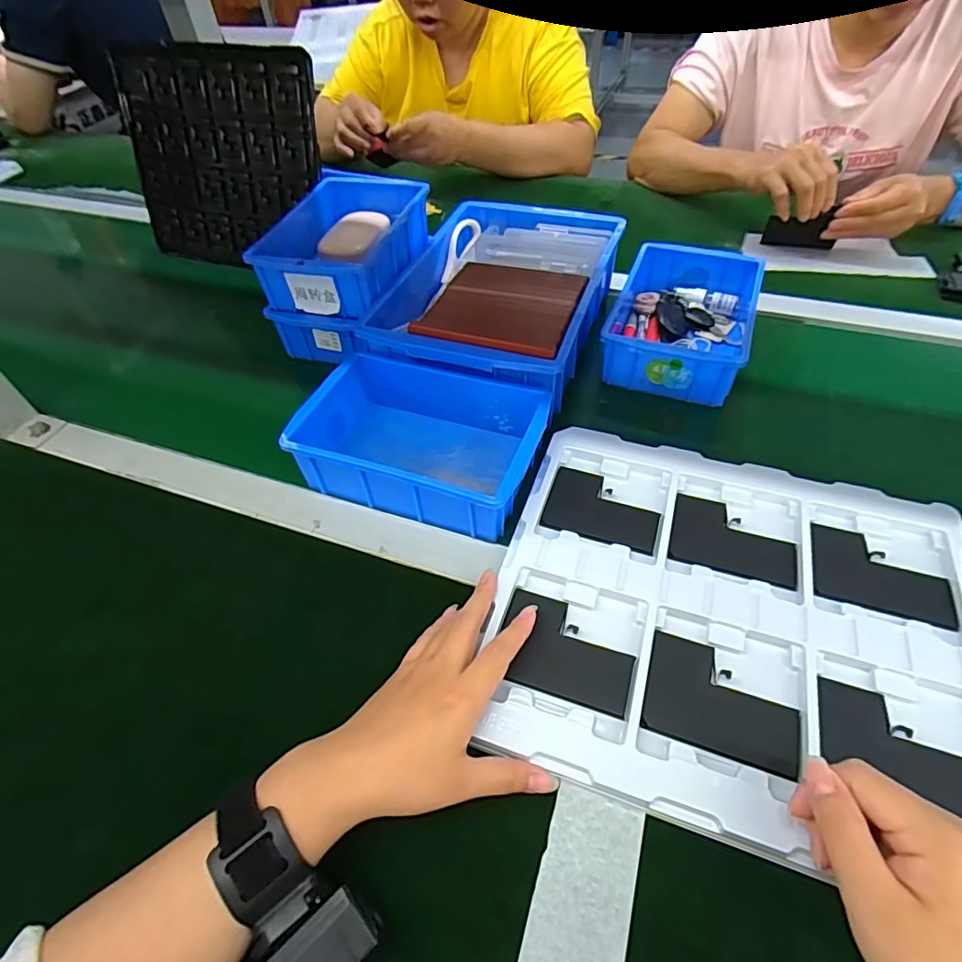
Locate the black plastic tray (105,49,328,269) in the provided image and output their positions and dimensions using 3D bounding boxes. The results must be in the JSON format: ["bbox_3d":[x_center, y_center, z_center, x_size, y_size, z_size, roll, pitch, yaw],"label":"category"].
[{"bbox_3d":[-0.350,-0.420,0.707,0.308,0.243,0.018,16,28,17],"label":"black plastic tray"}]

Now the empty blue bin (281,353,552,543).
[{"bbox_3d":[-0.048,-0.038,0.469,0.195,0.058,0.135,14,52,15],"label":"empty blue bin"}]

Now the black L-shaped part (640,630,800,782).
[{"bbox_3d":[0.152,0.138,0.339,0.090,0.004,0.066,14,52,15],"label":"black L-shaped part"}]

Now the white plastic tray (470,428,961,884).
[{"bbox_3d":[0.176,0.091,0.377,0.316,0.012,0.280,14,52,15],"label":"white plastic tray"}]

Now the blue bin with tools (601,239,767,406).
[{"bbox_3d":[0.214,-0.174,0.573,0.127,0.057,0.194,17,53,17],"label":"blue bin with tools"}]

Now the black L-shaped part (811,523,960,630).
[{"bbox_3d":[0.286,0.065,0.384,0.089,0.008,0.062,14,52,15],"label":"black L-shaped part"}]

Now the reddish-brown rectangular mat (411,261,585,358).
[{"bbox_3d":[0.024,-0.173,0.523,0.137,0.013,0.146,14,52,15],"label":"reddish-brown rectangular mat"}]

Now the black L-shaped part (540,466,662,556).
[{"bbox_3d":[0.100,0.023,0.436,0.089,0.005,0.066,15,52,15],"label":"black L-shaped part"}]

